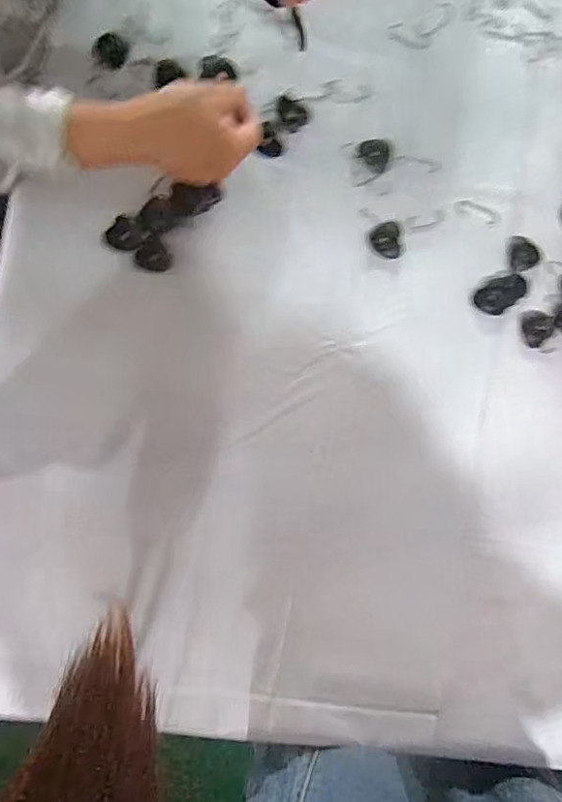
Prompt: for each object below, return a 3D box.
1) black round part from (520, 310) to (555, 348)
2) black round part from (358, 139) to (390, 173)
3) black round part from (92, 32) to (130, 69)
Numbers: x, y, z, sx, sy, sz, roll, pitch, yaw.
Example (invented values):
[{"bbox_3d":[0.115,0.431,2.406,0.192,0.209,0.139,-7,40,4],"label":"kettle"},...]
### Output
[{"bbox_3d":[0.257,-0.073,0.548,0.032,0.005,0.036,0,86,-3],"label":"black round part"},{"bbox_3d":[0.094,-0.249,0.551,0.031,0.004,0.034,0,86,-3],"label":"black round part"},{"bbox_3d":[-0.172,-0.356,0.554,0.034,0.007,0.041,14,86,-2],"label":"black round part"}]

